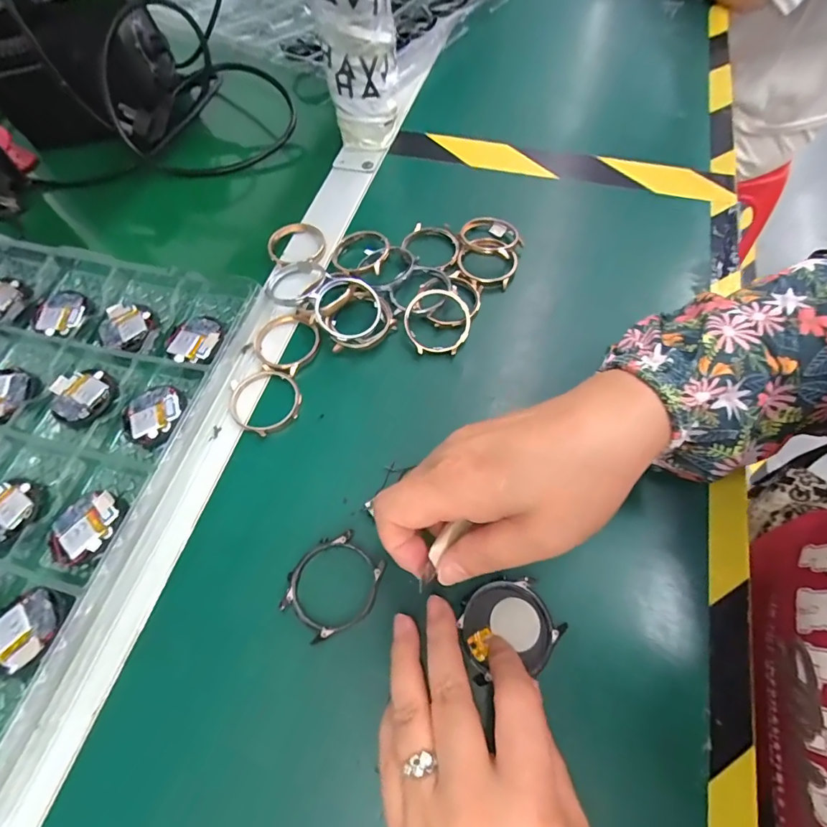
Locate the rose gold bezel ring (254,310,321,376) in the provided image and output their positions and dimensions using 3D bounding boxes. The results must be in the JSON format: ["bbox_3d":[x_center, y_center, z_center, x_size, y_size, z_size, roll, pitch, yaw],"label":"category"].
[{"bbox_3d":[-0.087,-0.048,0.320,0.046,0.009,0.045,-2,62,3],"label":"rose gold bezel ring"}]

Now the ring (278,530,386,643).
[{"bbox_3d":[-0.043,0.093,0.246,0.045,0.007,0.053,39,71,21],"label":"ring"}]

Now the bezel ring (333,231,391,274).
[{"bbox_3d":[-0.041,-0.126,0.355,0.045,0.012,0.044,-2,62,3],"label":"bezel ring"}]

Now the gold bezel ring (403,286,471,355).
[{"bbox_3d":[0.018,-0.063,0.318,0.047,0.007,0.048,1,80,-4],"label":"gold bezel ring"}]

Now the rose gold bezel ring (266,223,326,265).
[{"bbox_3d":[-0.094,-0.137,0.364,0.046,0.009,0.038,-19,62,-6],"label":"rose gold bezel ring"}]

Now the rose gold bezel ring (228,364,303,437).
[{"bbox_3d":[-0.098,-0.008,0.299,0.045,0.009,0.047,-2,62,3],"label":"rose gold bezel ring"}]

